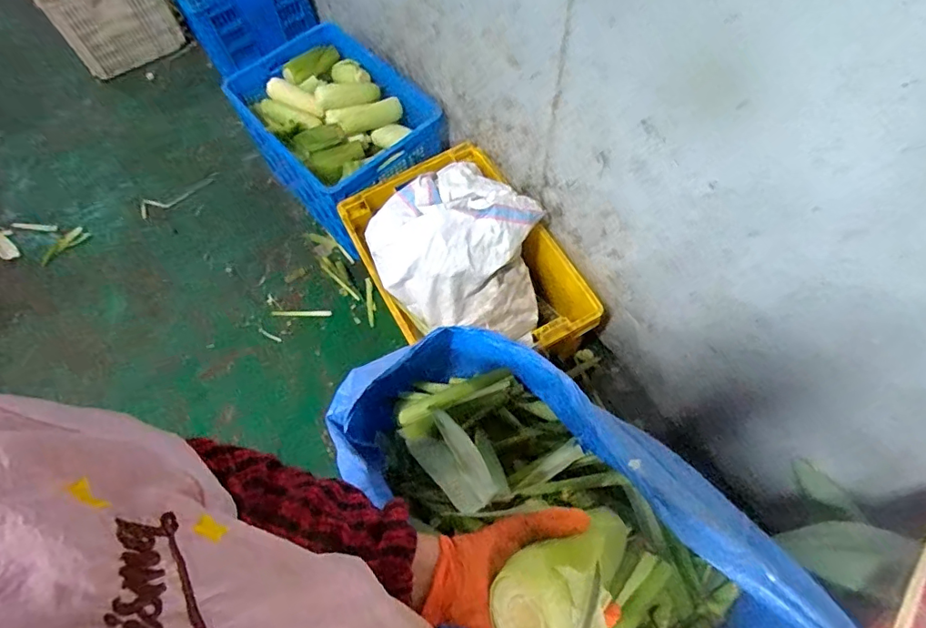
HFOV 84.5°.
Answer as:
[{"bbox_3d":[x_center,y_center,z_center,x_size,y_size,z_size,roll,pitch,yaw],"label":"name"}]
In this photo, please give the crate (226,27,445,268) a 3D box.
[{"bbox_3d":[-0.385,-0.572,1.607,0.470,0.280,0.679,-37,67,-15],"label":"crate"}]

